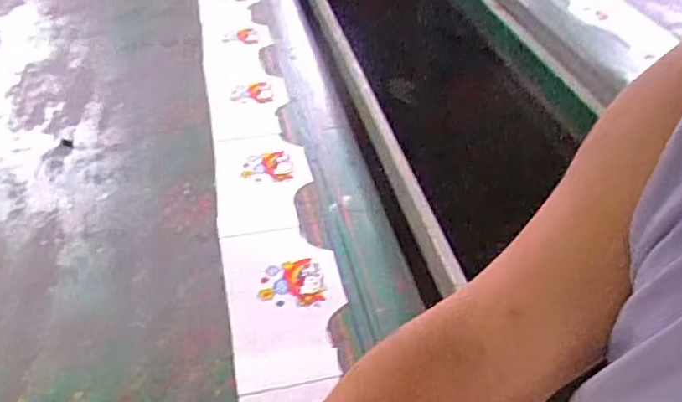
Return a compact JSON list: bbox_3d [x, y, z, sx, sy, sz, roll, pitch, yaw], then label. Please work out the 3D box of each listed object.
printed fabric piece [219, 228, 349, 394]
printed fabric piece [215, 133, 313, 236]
[{"bbox_3d":[-0.066,0.114,0.768,0.137,0.008,0.245,-8,39,-10],"label":"printed fabric piece"},{"bbox_3d":[-0.114,-0.031,0.955,0.136,0.008,0.226,-4,41,-9],"label":"printed fabric piece"}]

